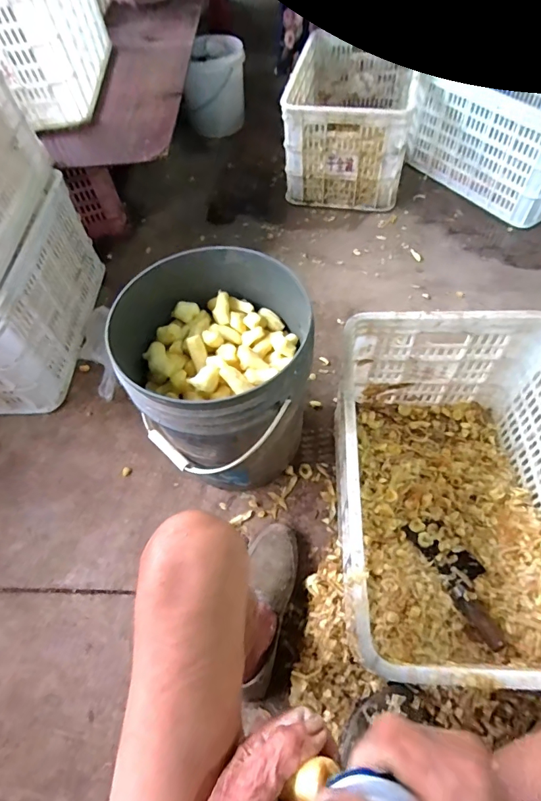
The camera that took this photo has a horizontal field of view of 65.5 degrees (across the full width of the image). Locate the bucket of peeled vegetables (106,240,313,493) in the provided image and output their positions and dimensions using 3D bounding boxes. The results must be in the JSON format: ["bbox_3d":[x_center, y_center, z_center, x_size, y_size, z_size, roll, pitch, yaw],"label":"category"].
[{"bbox_3d":[-0.080,-0.040,0.749,0.291,0.315,0.301,-4,55,5],"label":"bucket of peeled vegetables"}]

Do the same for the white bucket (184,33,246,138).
[{"bbox_3d":[-0.203,-1.165,1.559,0.226,0.226,0.236,-7,59,-1],"label":"white bucket"}]

